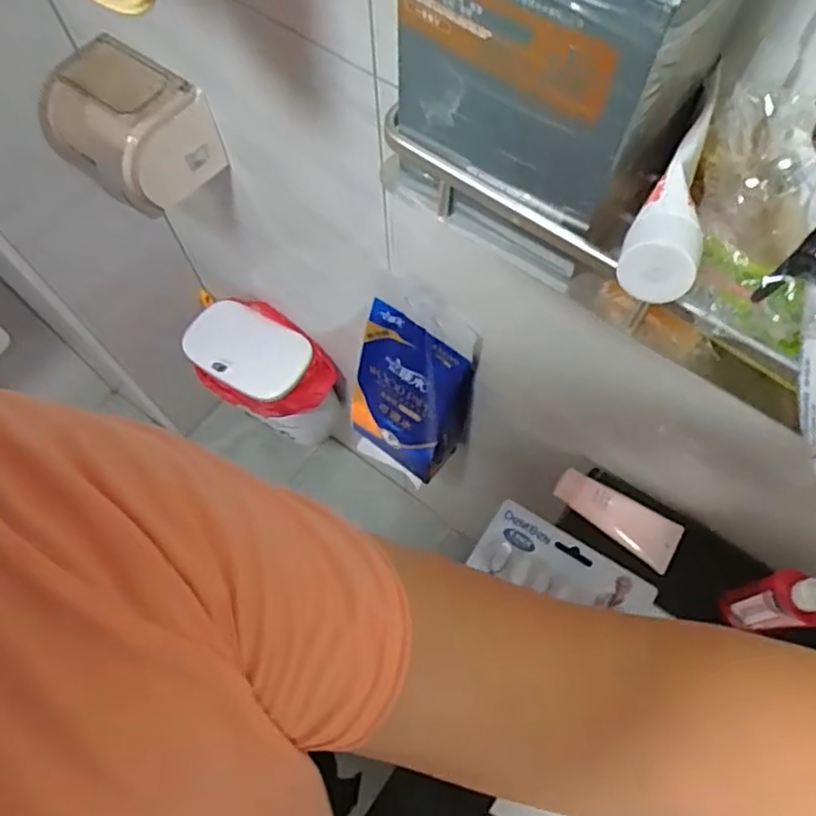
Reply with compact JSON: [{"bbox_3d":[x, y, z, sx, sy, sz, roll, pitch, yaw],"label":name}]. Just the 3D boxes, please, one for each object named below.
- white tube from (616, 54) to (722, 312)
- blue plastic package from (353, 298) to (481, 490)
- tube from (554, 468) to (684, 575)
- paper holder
[{"bbox_3d":[0.125,-0.100,0.295,0.031,0.035,0.101,20,68,10],"label":"white tube"},{"bbox_3d":[-0.001,-0.015,0.935,0.179,0.329,0.112,34,71,15],"label":"blue plastic package"},{"bbox_3d":[0.241,0.124,0.741,0.150,0.031,0.049,32,71,14],"label":"tube"},{"bbox_3d":[-0.337,-0.332,0.775,0.180,0.127,0.123,29,70,14],"label":"paper holder"}]

